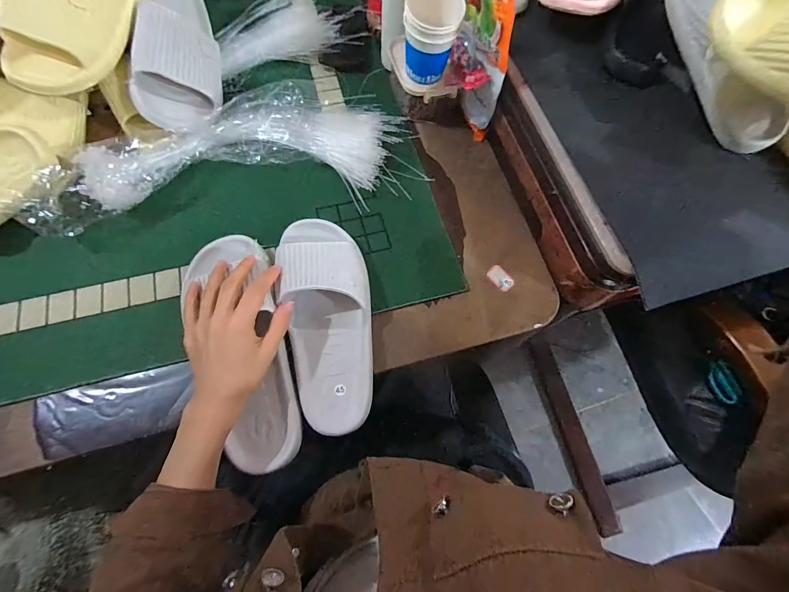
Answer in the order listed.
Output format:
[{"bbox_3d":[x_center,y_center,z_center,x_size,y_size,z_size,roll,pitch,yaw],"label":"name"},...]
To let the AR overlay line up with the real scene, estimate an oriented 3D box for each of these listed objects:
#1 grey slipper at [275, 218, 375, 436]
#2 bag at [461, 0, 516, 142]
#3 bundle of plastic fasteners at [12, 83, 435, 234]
[{"bbox_3d":[-0.077,0.023,0.417,0.096,0.063,0.257,-9,80,-5],"label":"grey slipper"},{"bbox_3d":[0.098,-0.342,0.474,0.036,0.205,0.151,-31,74,-12],"label":"bag"},{"bbox_3d":[-0.209,-0.187,0.479,0.478,0.063,0.163,-8,71,-5],"label":"bundle of plastic fasteners"}]

